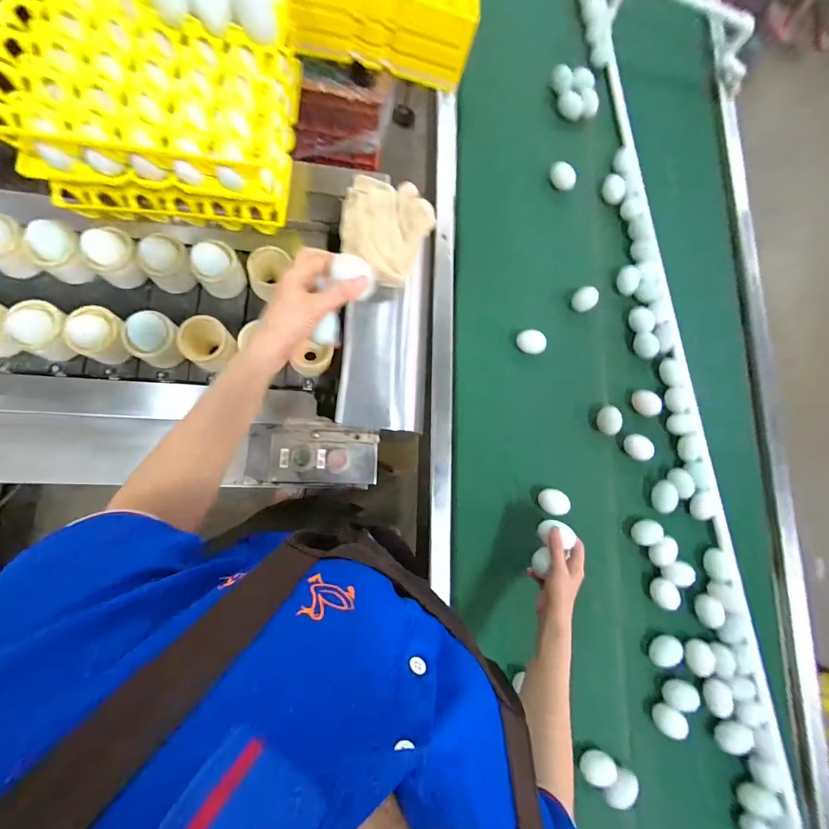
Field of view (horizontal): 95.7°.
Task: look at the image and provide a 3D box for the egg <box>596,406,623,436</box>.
[{"bbox_3d":[0.378,0.013,0.728,0.040,0.041,0.055,-6,85,-8],"label":"egg"}]

